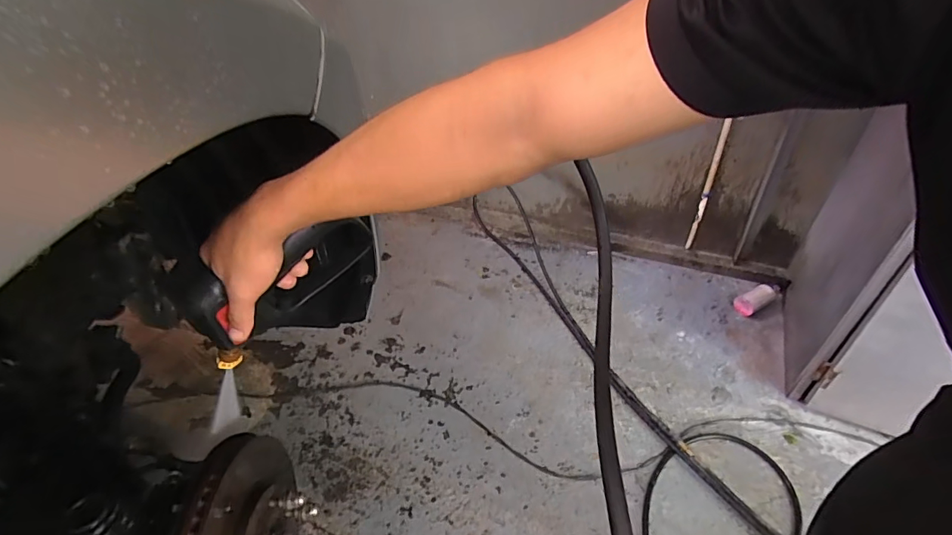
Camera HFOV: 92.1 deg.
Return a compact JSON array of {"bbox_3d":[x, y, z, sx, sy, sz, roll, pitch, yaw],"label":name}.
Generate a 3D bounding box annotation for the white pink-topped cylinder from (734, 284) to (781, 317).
[{"bbox_3d":[0.947,0.101,1.542,0.157,0.058,0.065,-27,42,-5],"label":"white pink-topped cylinder"}]

